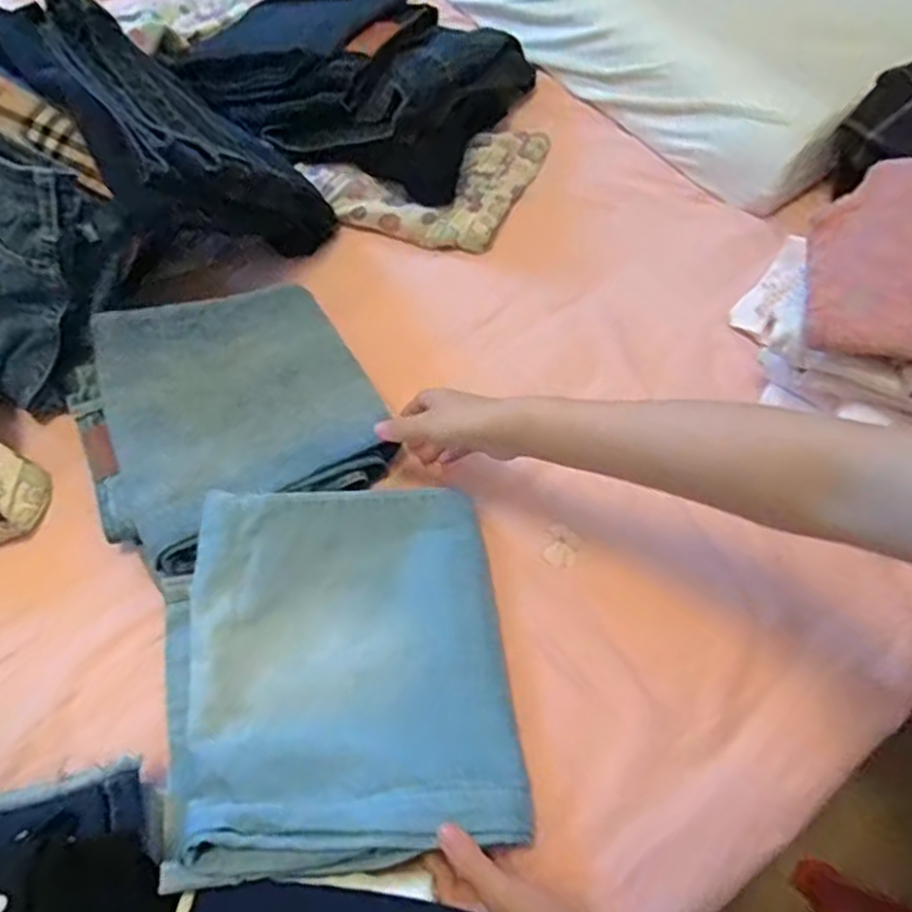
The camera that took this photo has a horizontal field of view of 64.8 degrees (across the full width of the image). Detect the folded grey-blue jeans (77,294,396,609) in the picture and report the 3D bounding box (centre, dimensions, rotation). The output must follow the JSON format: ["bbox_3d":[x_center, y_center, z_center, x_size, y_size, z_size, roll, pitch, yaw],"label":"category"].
[{"bbox_3d":[-0.201,-0.040,0.631,0.240,0.050,0.231,-27,65,-15],"label":"folded grey-blue jeans"}]

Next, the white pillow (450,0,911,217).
[{"bbox_3d":[0.271,-0.580,0.905,0.600,0.133,0.359,41,68,19],"label":"white pillow"}]

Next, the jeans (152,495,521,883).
[{"bbox_3d":[-0.094,0.152,0.528,0.253,0.060,0.258,-6,62,-4],"label":"jeans"}]

